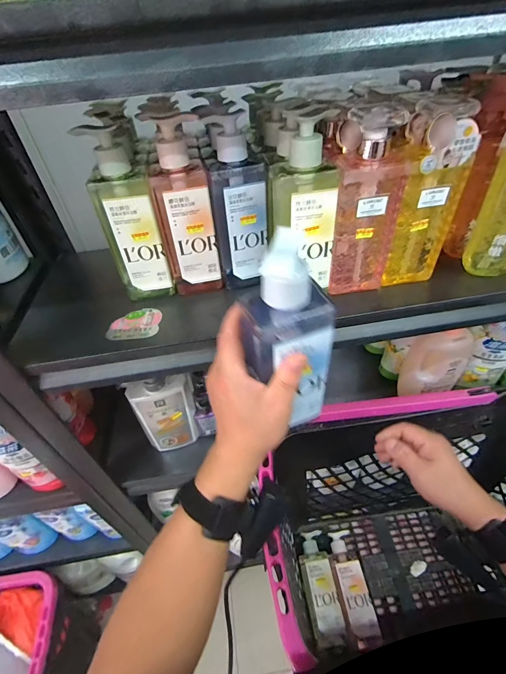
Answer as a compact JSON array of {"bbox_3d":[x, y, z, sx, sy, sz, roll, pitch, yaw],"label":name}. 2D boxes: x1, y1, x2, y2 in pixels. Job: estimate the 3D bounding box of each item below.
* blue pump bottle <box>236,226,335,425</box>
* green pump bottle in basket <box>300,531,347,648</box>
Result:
[{"bbox_3d":[0.034,0.013,0.294,0.074,0.207,0.050,-17,43,1],"label":"blue pump bottle"},{"bbox_3d":[0.160,0.593,0.800,0.067,0.055,0.227,-7,44,-3],"label":"green pump bottle in basket"}]

